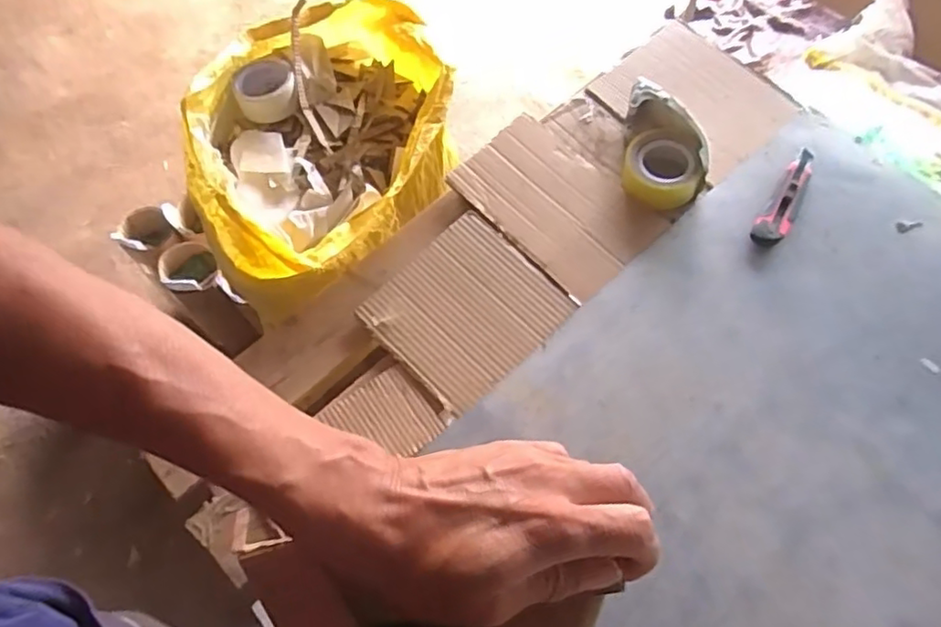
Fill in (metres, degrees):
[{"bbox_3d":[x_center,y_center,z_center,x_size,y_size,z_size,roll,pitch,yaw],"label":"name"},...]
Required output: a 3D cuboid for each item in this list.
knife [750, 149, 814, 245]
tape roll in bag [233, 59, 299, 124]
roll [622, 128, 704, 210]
[{"bbox_3d":[0.405,-0.147,0.804,0.040,0.017,0.154,32,71,13],"label":"knife"},{"bbox_3d":[-0.291,-0.322,0.900,0.086,0.039,0.086,0,64,0],"label":"tape roll in bag"},{"bbox_3d":[0.247,-0.183,0.807,0.105,0.050,0.096,23,69,10],"label":"roll"}]

